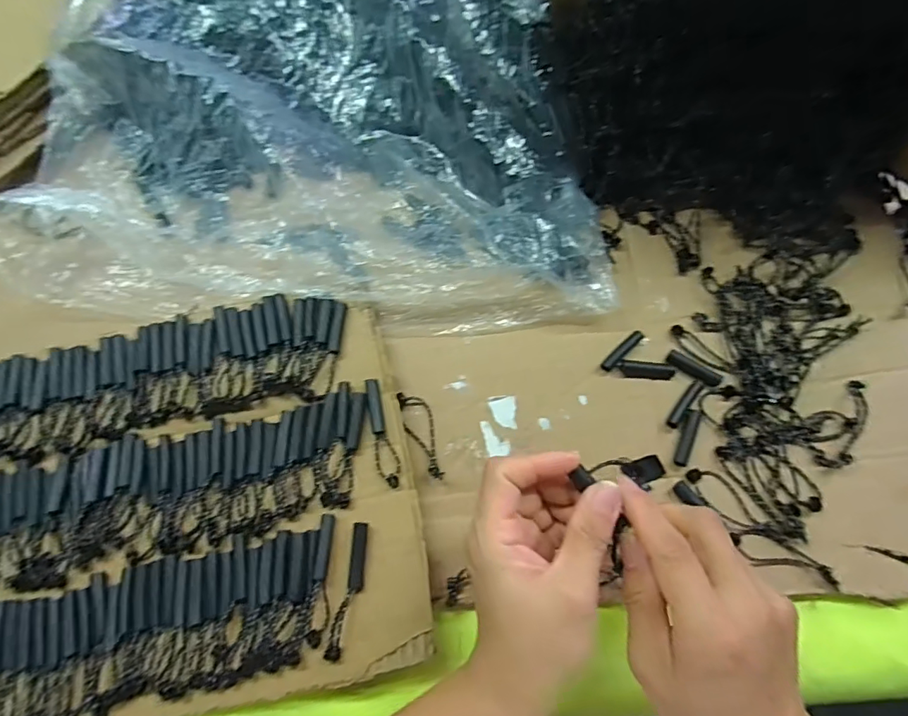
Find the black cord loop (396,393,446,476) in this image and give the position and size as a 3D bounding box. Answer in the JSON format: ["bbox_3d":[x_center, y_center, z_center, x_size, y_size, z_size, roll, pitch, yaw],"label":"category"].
[{"bbox_3d":[-0.022,0.052,0.339,0.020,0.007,0.061,-13,70,-3],"label":"black cord loop"}]

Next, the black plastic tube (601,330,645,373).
[{"bbox_3d":[0.120,-0.006,0.355,0.040,0.007,0.009,-40,73,-14],"label":"black plastic tube"}]

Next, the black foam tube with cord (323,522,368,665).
[{"bbox_3d":[-0.061,0.136,0.294,0.012,0.008,0.075,10,70,5],"label":"black foam tube with cord"}]

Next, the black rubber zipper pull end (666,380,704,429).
[{"bbox_3d":[0.158,0.031,0.342,0.008,0.004,0.040,37,73,15],"label":"black rubber zipper pull end"}]

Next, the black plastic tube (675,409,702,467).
[{"bbox_3d":[0.156,0.052,0.334,0.010,0.006,0.040,23,70,10],"label":"black plastic tube"}]

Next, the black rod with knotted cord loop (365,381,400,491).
[{"bbox_3d":[-0.048,0.048,0.327,0.014,0.008,0.072,-17,70,-4],"label":"black rod with knotted cord loop"}]

